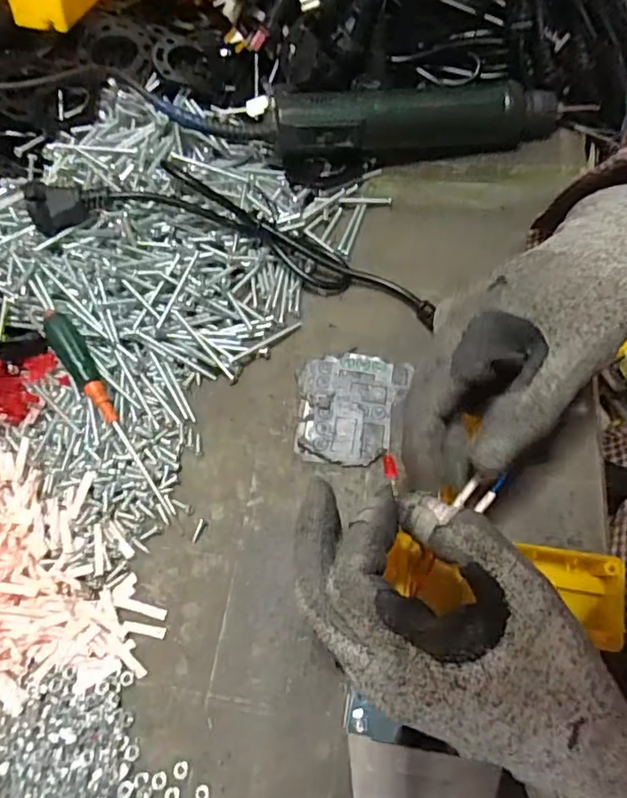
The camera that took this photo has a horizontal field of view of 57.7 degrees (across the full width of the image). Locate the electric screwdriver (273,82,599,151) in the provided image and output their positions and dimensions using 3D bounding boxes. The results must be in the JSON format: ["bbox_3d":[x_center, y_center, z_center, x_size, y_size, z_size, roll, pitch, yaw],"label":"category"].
[{"bbox_3d":[0.087,-0.208,0.424,0.234,0.048,0.043,-11,64,-3],"label":"electric screwdriver"}]

